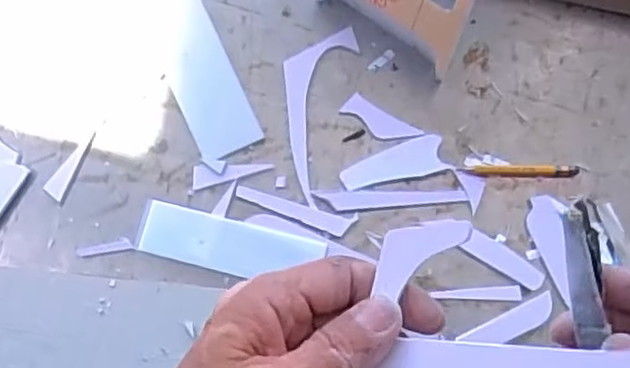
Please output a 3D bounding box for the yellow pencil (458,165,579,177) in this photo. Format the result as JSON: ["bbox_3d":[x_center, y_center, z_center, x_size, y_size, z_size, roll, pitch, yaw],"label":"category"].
[{"bbox_3d":[0.157,-0.010,0.526,0.088,0.004,0.009,0,75,0],"label":"yellow pencil"}]

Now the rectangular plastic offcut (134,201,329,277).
[{"bbox_3d":[-0.062,0.045,0.506,0.130,0.004,0.039,14,78,5],"label":"rectangular plastic offcut"}]

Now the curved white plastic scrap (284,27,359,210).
[{"bbox_3d":[-0.004,-0.058,0.538,0.050,0.004,0.148,11,75,3],"label":"curved white plastic scrap"}]

